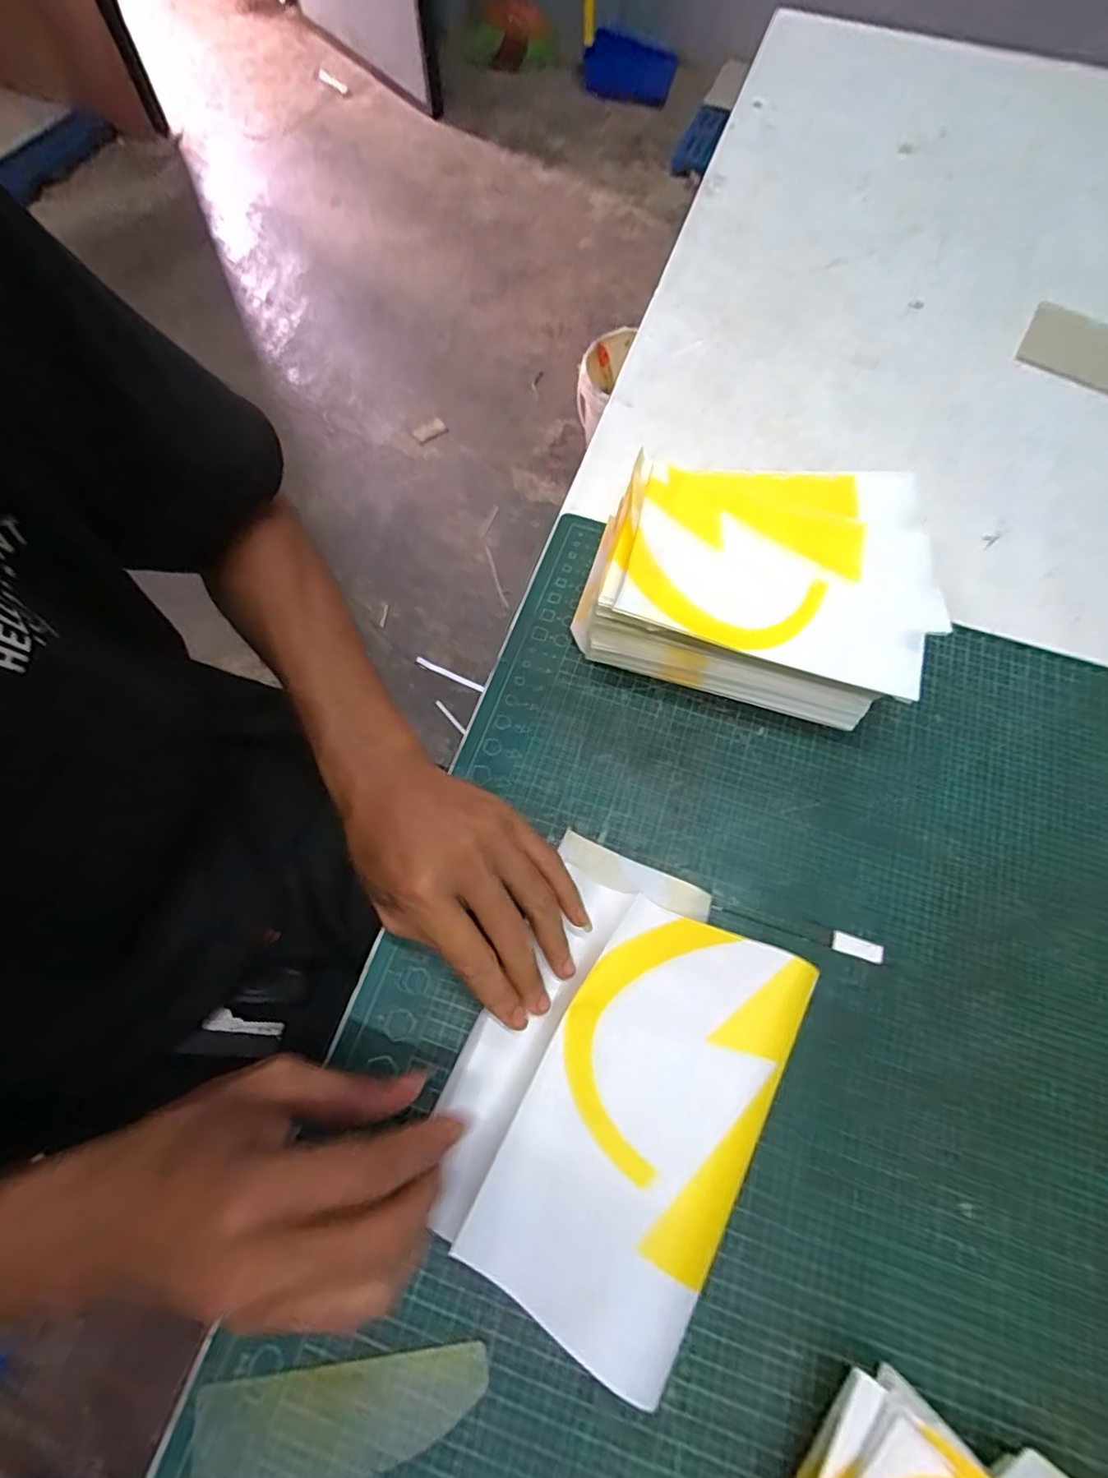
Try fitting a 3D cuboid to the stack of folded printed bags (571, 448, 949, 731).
[{"bbox_3d":[0.126,-0.100,0.381,0.208,0.074,0.146,12,69,4],"label":"stack of folded printed bags"}]

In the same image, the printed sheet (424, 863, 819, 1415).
[{"bbox_3d":[0.026,0.159,0.281,0.125,0.065,0.170,28,71,11],"label":"printed sheet"}]

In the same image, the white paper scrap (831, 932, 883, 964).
[{"bbox_3d":[0.174,0.120,0.338,0.029,0.004,0.011,17,69,6],"label":"white paper scrap"}]

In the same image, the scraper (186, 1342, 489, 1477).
[{"bbox_3d":[-0.092,0.295,0.254,0.122,0.005,0.041,-6,69,-3],"label":"scraper"}]

